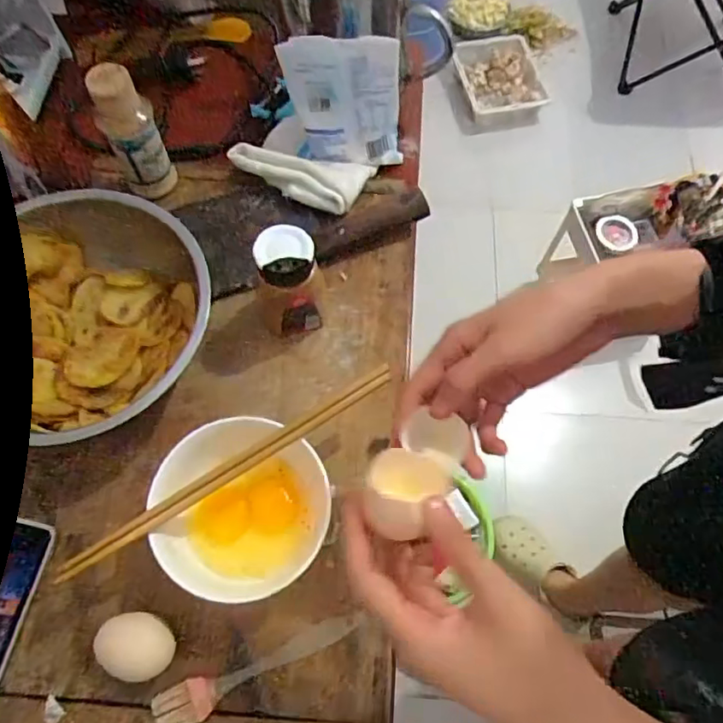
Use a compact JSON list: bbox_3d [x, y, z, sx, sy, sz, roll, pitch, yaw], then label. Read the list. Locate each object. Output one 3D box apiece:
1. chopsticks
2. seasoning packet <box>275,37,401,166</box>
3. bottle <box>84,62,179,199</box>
[{"bbox_3d":[-0.088,0.074,0.402,0.260,0.009,0.011,-31,71,-14],"label":"chopsticks"},{"bbox_3d":[-0.018,-0.257,0.567,0.116,0.135,0.046,3,66,-1],"label":"seasoning packet"},{"bbox_3d":[-0.213,-0.212,0.529,0.046,0.139,0.045,1,66,-1],"label":"bottle"}]

